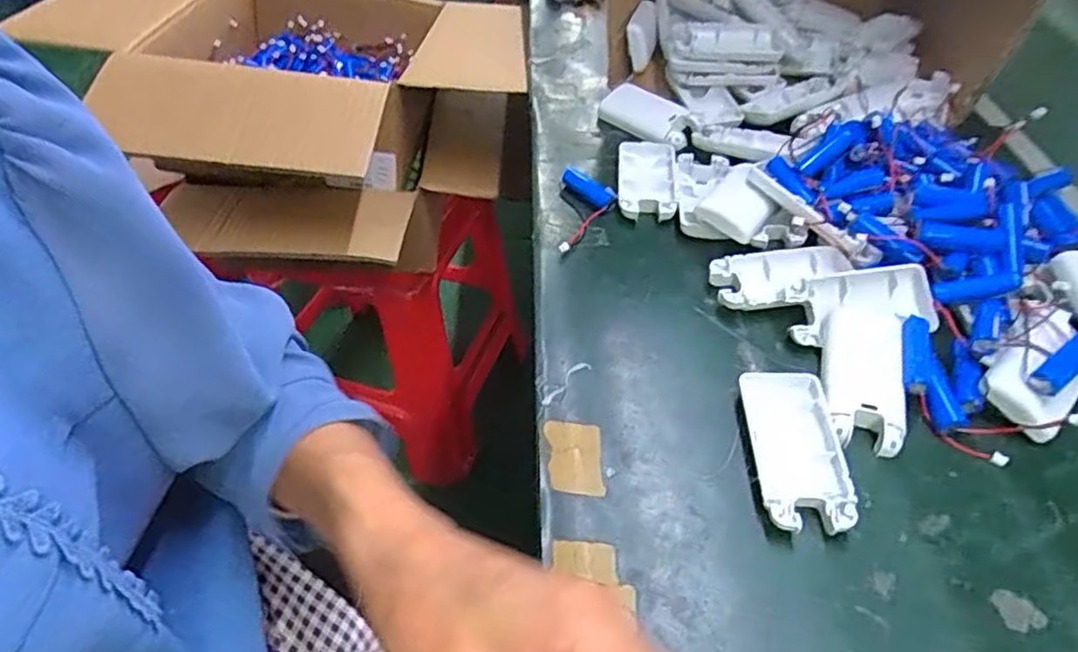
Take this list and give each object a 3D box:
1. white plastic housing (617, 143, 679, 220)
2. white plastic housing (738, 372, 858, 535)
[{"bbox_3d":[0.086,-0.115,0.519,0.045,0.019,0.085,2,48,6],"label":"white plastic housing"},{"bbox_3d":[0.136,0.065,0.352,0.045,0.014,0.094,-2,47,2],"label":"white plastic housing"}]

